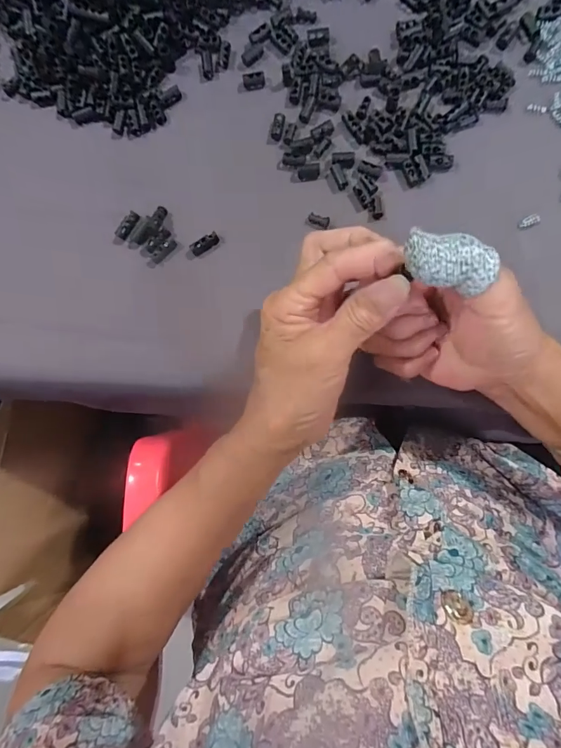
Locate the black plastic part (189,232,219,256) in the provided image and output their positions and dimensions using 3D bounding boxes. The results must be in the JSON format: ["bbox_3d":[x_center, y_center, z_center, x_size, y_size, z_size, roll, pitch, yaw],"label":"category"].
[{"bbox_3d":[-0.061,-0.104,0.322,0.024,0.007,0.009,-35,82,-13],"label":"black plastic part"}]

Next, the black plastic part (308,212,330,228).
[{"bbox_3d":[0.030,-0.122,0.316,0.018,0.005,0.007,24,88,7],"label":"black plastic part"}]

